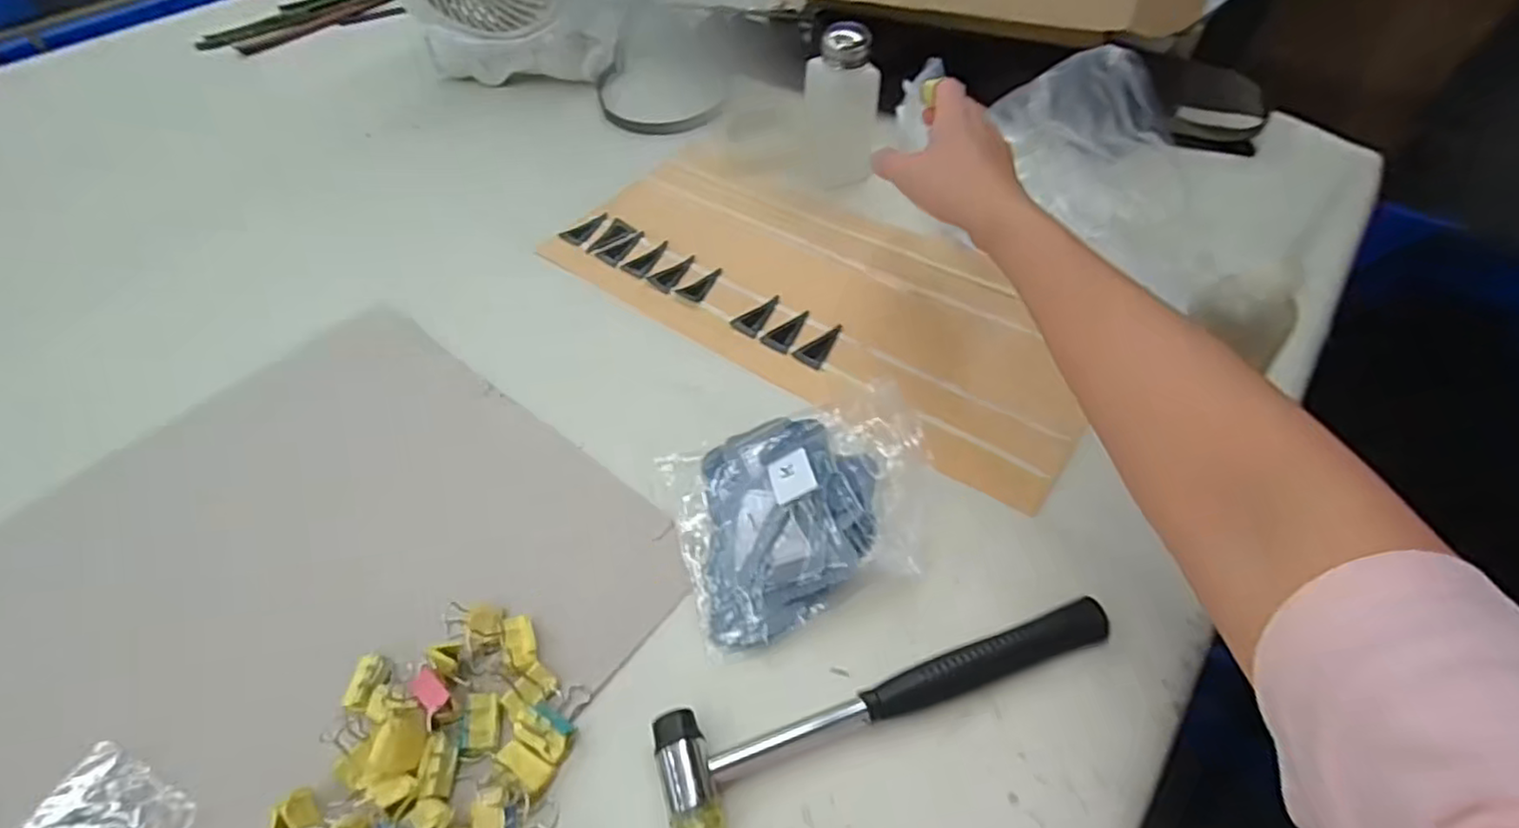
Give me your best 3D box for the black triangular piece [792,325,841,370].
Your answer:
[{"bbox_3d":[0.049,-0.048,0.496,0.045,0.004,0.024,-29,59,-17],"label":"black triangular piece"}]

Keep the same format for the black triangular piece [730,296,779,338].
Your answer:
[{"bbox_3d":[-0.001,-0.078,0.521,0.023,0.004,0.047,28,57,20],"label":"black triangular piece"}]

